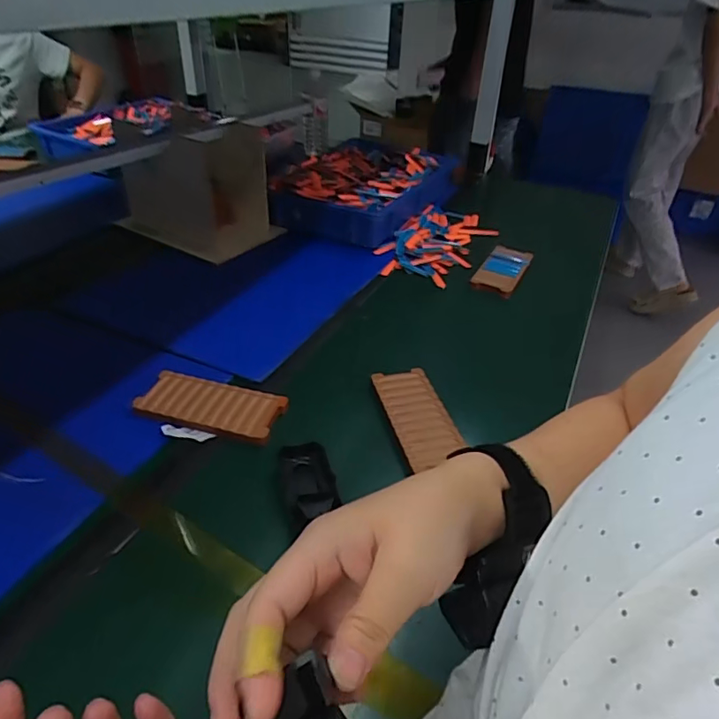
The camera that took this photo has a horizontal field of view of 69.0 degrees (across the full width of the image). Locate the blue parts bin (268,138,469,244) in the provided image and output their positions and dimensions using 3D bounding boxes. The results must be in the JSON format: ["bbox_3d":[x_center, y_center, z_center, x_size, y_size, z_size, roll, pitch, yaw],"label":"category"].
[{"bbox_3d":[0.010,-0.385,1.147,0.291,0.089,0.441,20,41,23],"label":"blue parts bin"}]

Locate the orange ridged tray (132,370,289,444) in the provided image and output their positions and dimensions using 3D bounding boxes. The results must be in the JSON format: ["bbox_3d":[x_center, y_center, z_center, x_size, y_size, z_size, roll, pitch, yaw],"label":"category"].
[{"bbox_3d":[-0.180,0.055,0.638,0.172,0.012,0.077,12,38,14],"label":"orange ridged tray"}]

